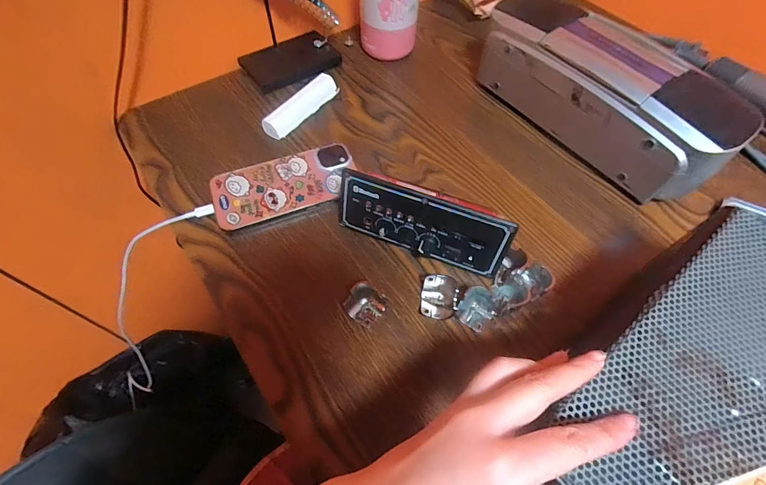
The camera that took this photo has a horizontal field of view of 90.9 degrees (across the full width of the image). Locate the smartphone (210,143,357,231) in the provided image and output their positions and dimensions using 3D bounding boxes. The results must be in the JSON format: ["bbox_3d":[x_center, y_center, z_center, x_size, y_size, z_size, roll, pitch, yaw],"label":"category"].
[{"bbox_3d":[-0.096,-0.059,0.377,0.140,0.015,0.068,-20,61,-14],"label":"smartphone"}]

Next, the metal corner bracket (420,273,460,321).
[{"bbox_3d":[0.047,0.045,0.319,0.028,0.023,0.036,7,58,2],"label":"metal corner bracket"}]

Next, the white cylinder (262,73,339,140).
[{"bbox_3d":[-0.093,-0.157,0.434,0.024,0.021,0.104,32,62,16],"label":"white cylinder"}]

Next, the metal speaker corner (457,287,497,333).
[{"bbox_3d":[0.079,0.054,0.314,0.028,0.022,0.028,1,58,-2],"label":"metal speaker corner"}]

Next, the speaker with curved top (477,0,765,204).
[{"bbox_3d":[0.231,-0.158,0.405,0.105,0.100,0.267,-32,65,-20],"label":"speaker with curved top"}]

